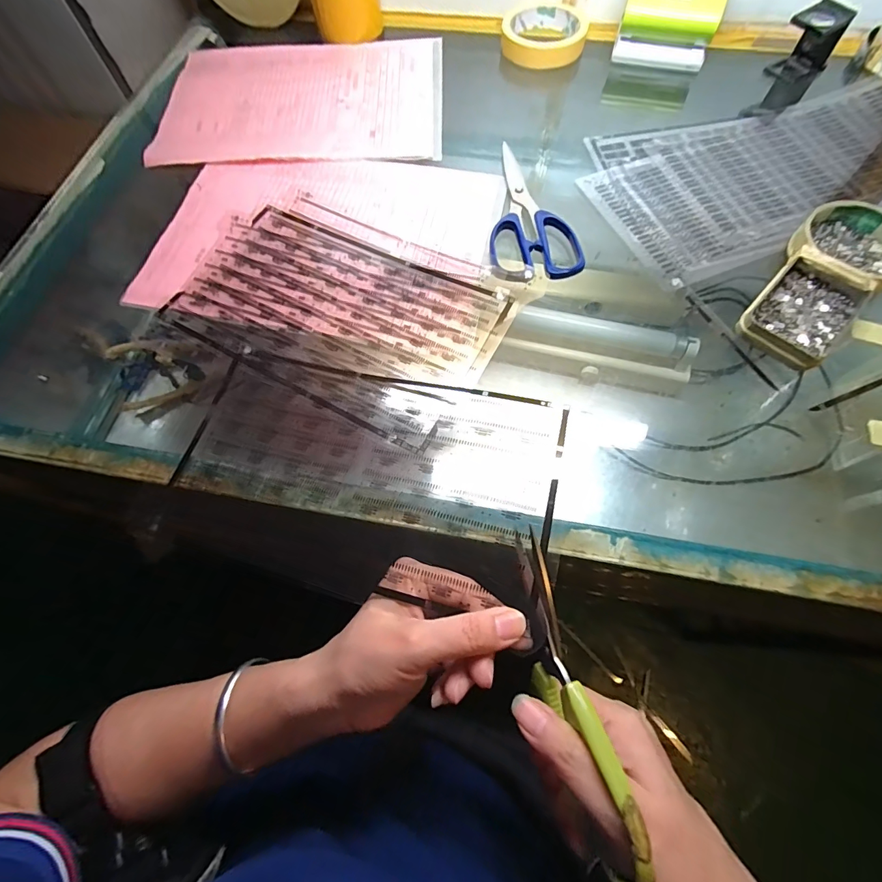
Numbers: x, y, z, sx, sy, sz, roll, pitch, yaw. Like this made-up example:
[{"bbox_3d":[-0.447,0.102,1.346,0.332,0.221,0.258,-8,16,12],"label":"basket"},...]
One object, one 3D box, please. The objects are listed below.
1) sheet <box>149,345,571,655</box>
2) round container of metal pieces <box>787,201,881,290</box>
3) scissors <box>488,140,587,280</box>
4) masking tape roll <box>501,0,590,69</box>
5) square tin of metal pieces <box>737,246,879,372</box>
[{"bbox_3d":[-0.054,0.019,0.284,0.254,0.033,0.153,13,68,7],"label":"sheet"},{"bbox_3d":[0.335,-0.156,0.344,0.089,0.021,0.080,-39,71,-13],"label":"round container of metal pieces"},{"bbox_3d":[0.068,-0.213,0.379,0.073,0.011,0.177,-10,67,-2],"label":"scissors"},{"bbox_3d":[0.120,-0.477,0.492,0.096,0.024,0.096,-1,67,2],"label":"masking tape roll"},{"bbox_3d":[0.280,-0.101,0.325,0.064,0.020,0.096,41,74,17],"label":"square tin of metal pieces"}]

